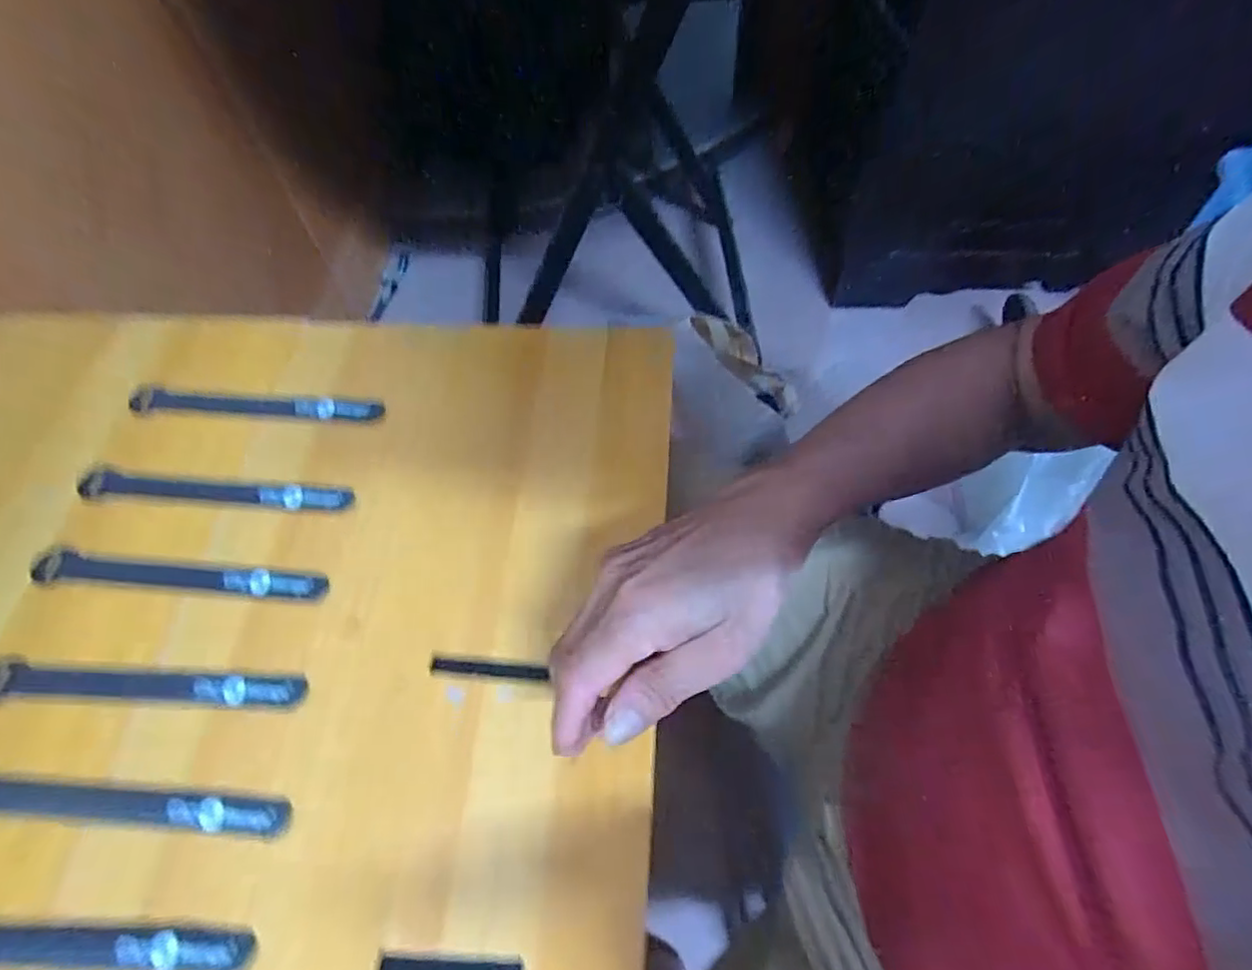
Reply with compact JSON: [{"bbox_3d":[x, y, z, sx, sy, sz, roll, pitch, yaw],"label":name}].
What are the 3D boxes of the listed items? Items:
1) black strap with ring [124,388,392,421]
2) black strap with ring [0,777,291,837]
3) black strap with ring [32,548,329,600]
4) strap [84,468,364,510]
[{"bbox_3d":[-0.275,-0.059,0.468,0.191,0.009,0.016,3,61,4],"label":"black strap with ring"},{"bbox_3d":[-0.277,0.170,0.341,0.195,0.006,0.024,1,61,3],"label":"black strap with ring"},{"bbox_3d":[-0.285,0.057,0.406,0.194,0.008,0.021,3,61,4],"label":"black strap with ring"},{"bbox_3d":[-0.283,0.004,0.432,0.194,0.007,0.019,5,61,5],"label":"strap"}]

